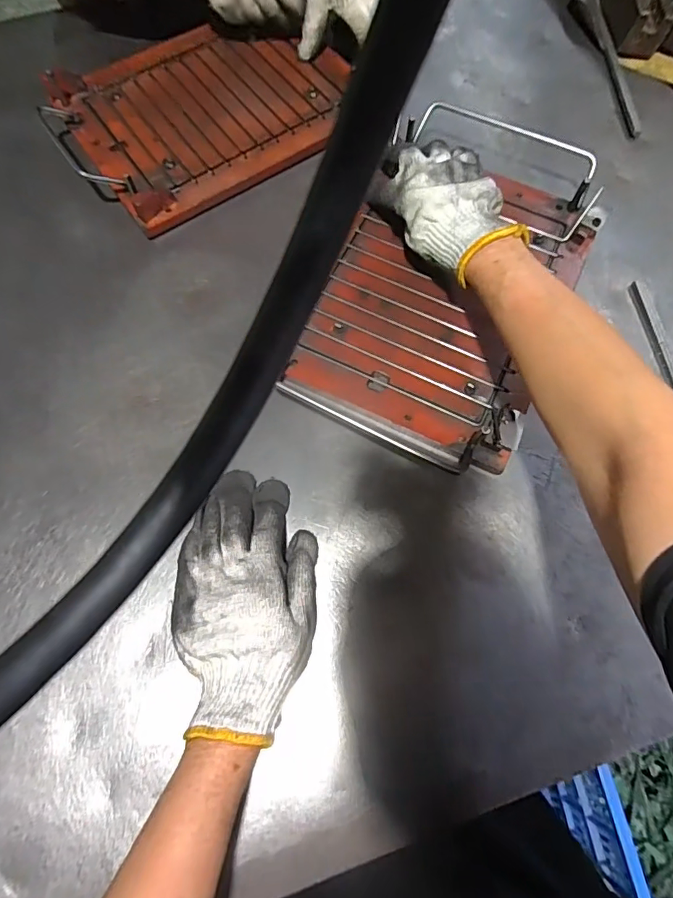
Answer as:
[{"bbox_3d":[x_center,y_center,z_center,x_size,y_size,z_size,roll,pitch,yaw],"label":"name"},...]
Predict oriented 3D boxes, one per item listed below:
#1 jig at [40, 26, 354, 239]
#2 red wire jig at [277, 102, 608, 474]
[{"bbox_3d":[-0.143,-0.381,0.522,0.309,0.035,0.237,-33,76,-11],"label":"jig"},{"bbox_3d":[0.110,-0.160,0.442,0.209,0.035,0.343,26,74,6],"label":"red wire jig"}]

